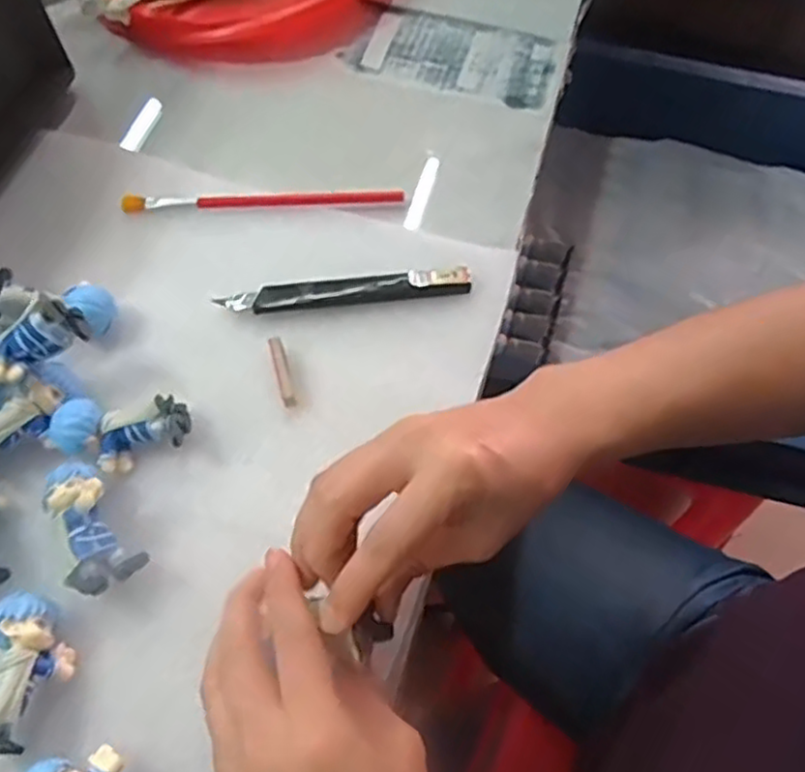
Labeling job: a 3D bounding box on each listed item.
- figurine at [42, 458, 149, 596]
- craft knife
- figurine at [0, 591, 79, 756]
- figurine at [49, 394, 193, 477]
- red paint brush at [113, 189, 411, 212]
[{"bbox_3d":[-0.143,0.064,0.322,0.030,0.034,0.059,-30,68,-15],"label":"figurine"},{"bbox_3d":[-0.031,-0.054,0.395,0.137,0.007,0.018,-8,64,-5],"label":"craft knife"},{"bbox_3d":[-0.155,0.119,0.294,0.028,0.035,0.060,-6,63,-4],"label":"figurine"},{"bbox_3d":[-0.136,0.022,0.348,0.062,0.028,0.034,-9,64,-6],"label":"figurine"},{"bbox_3d":[-0.083,-0.113,0.429,0.167,0.006,0.010,-3,63,-3],"label":"red paint brush"}]

